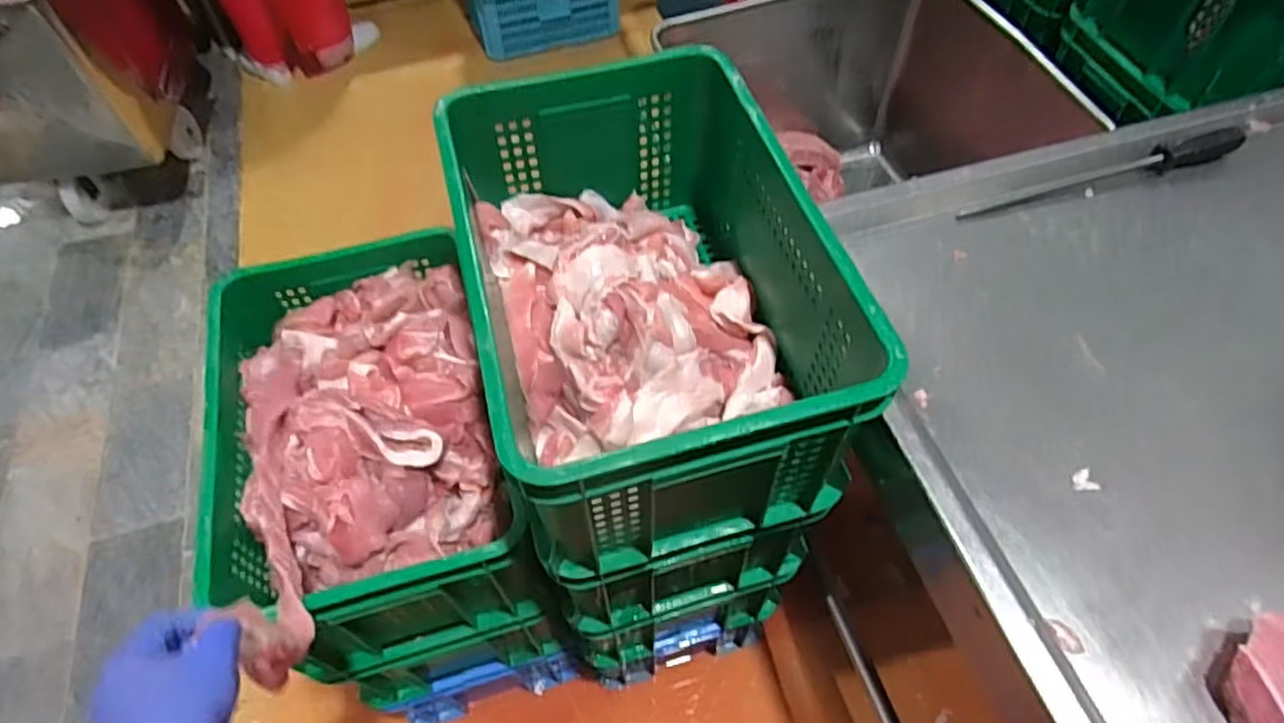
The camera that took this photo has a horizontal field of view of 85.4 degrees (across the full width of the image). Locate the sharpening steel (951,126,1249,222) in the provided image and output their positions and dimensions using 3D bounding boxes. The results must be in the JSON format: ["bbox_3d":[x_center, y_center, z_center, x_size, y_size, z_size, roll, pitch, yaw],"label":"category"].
[{"bbox_3d":[0.614,-0.253,0.921,0.396,0.037,0.028,-13,59,-7],"label":"sharpening steel"}]

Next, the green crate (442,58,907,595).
[{"bbox_3d":[-0.002,-0.077,0.796,0.345,0.253,0.516,-14,57,-8],"label":"green crate"}]

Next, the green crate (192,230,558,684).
[{"bbox_3d":[-0.365,0.108,0.972,0.364,0.276,0.529,-14,57,-8],"label":"green crate"}]

